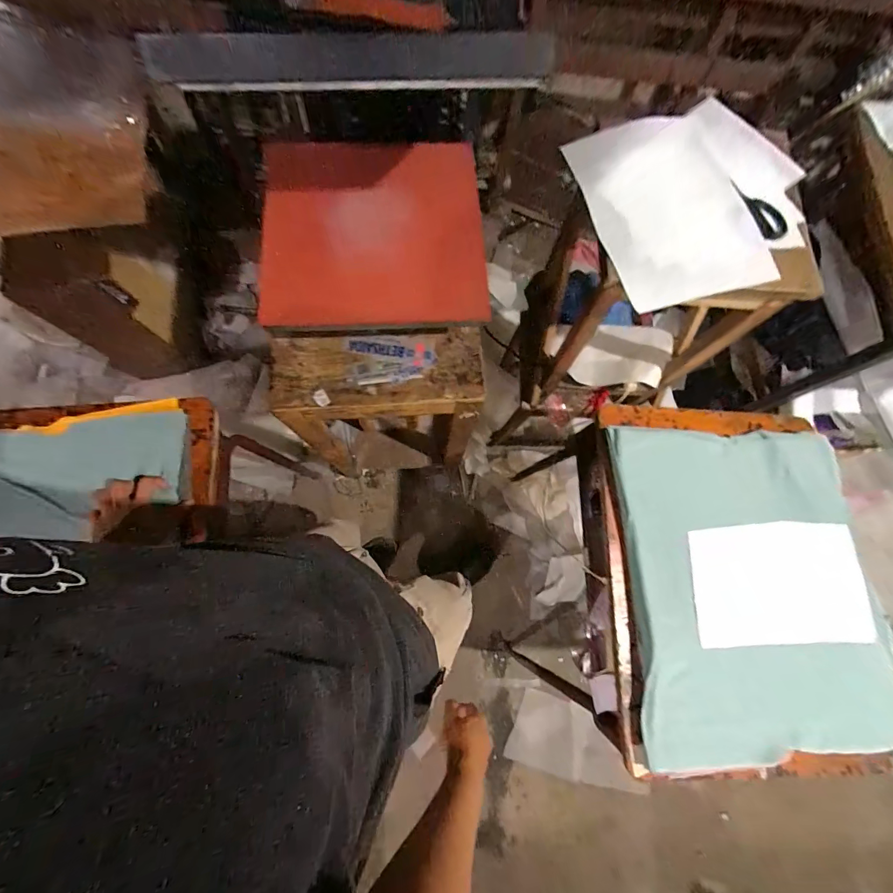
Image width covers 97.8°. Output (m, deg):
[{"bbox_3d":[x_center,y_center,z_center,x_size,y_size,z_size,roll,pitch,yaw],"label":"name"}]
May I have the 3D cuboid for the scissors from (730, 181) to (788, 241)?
[{"bbox_3d":[0.464,-0.347,0.571,0.045,0.011,0.110,-13,76,-5],"label":"scissors"}]

